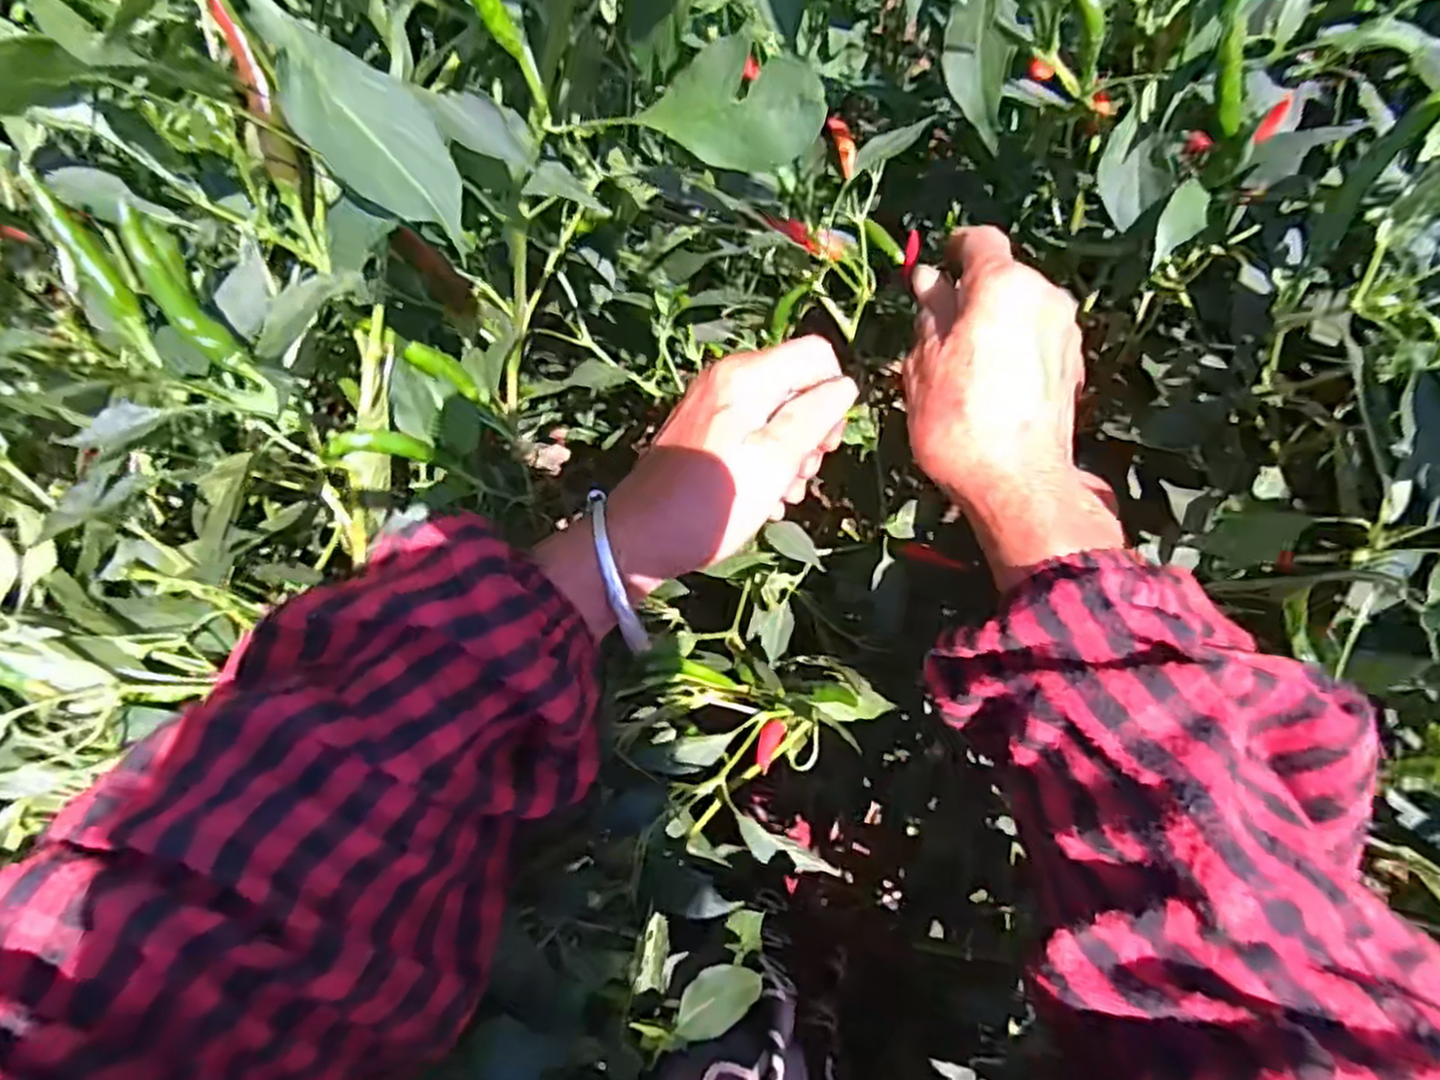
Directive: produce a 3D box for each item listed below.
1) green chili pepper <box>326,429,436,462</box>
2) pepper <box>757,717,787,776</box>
[{"bbox_3d":[-0.111,-0.031,0.255,0.033,0.006,0.007,0,60,-40],"label":"green chili pepper"},{"bbox_3d":[0.022,0.090,0.344,0.010,0.010,0.023,27,70,12],"label":"pepper"}]

